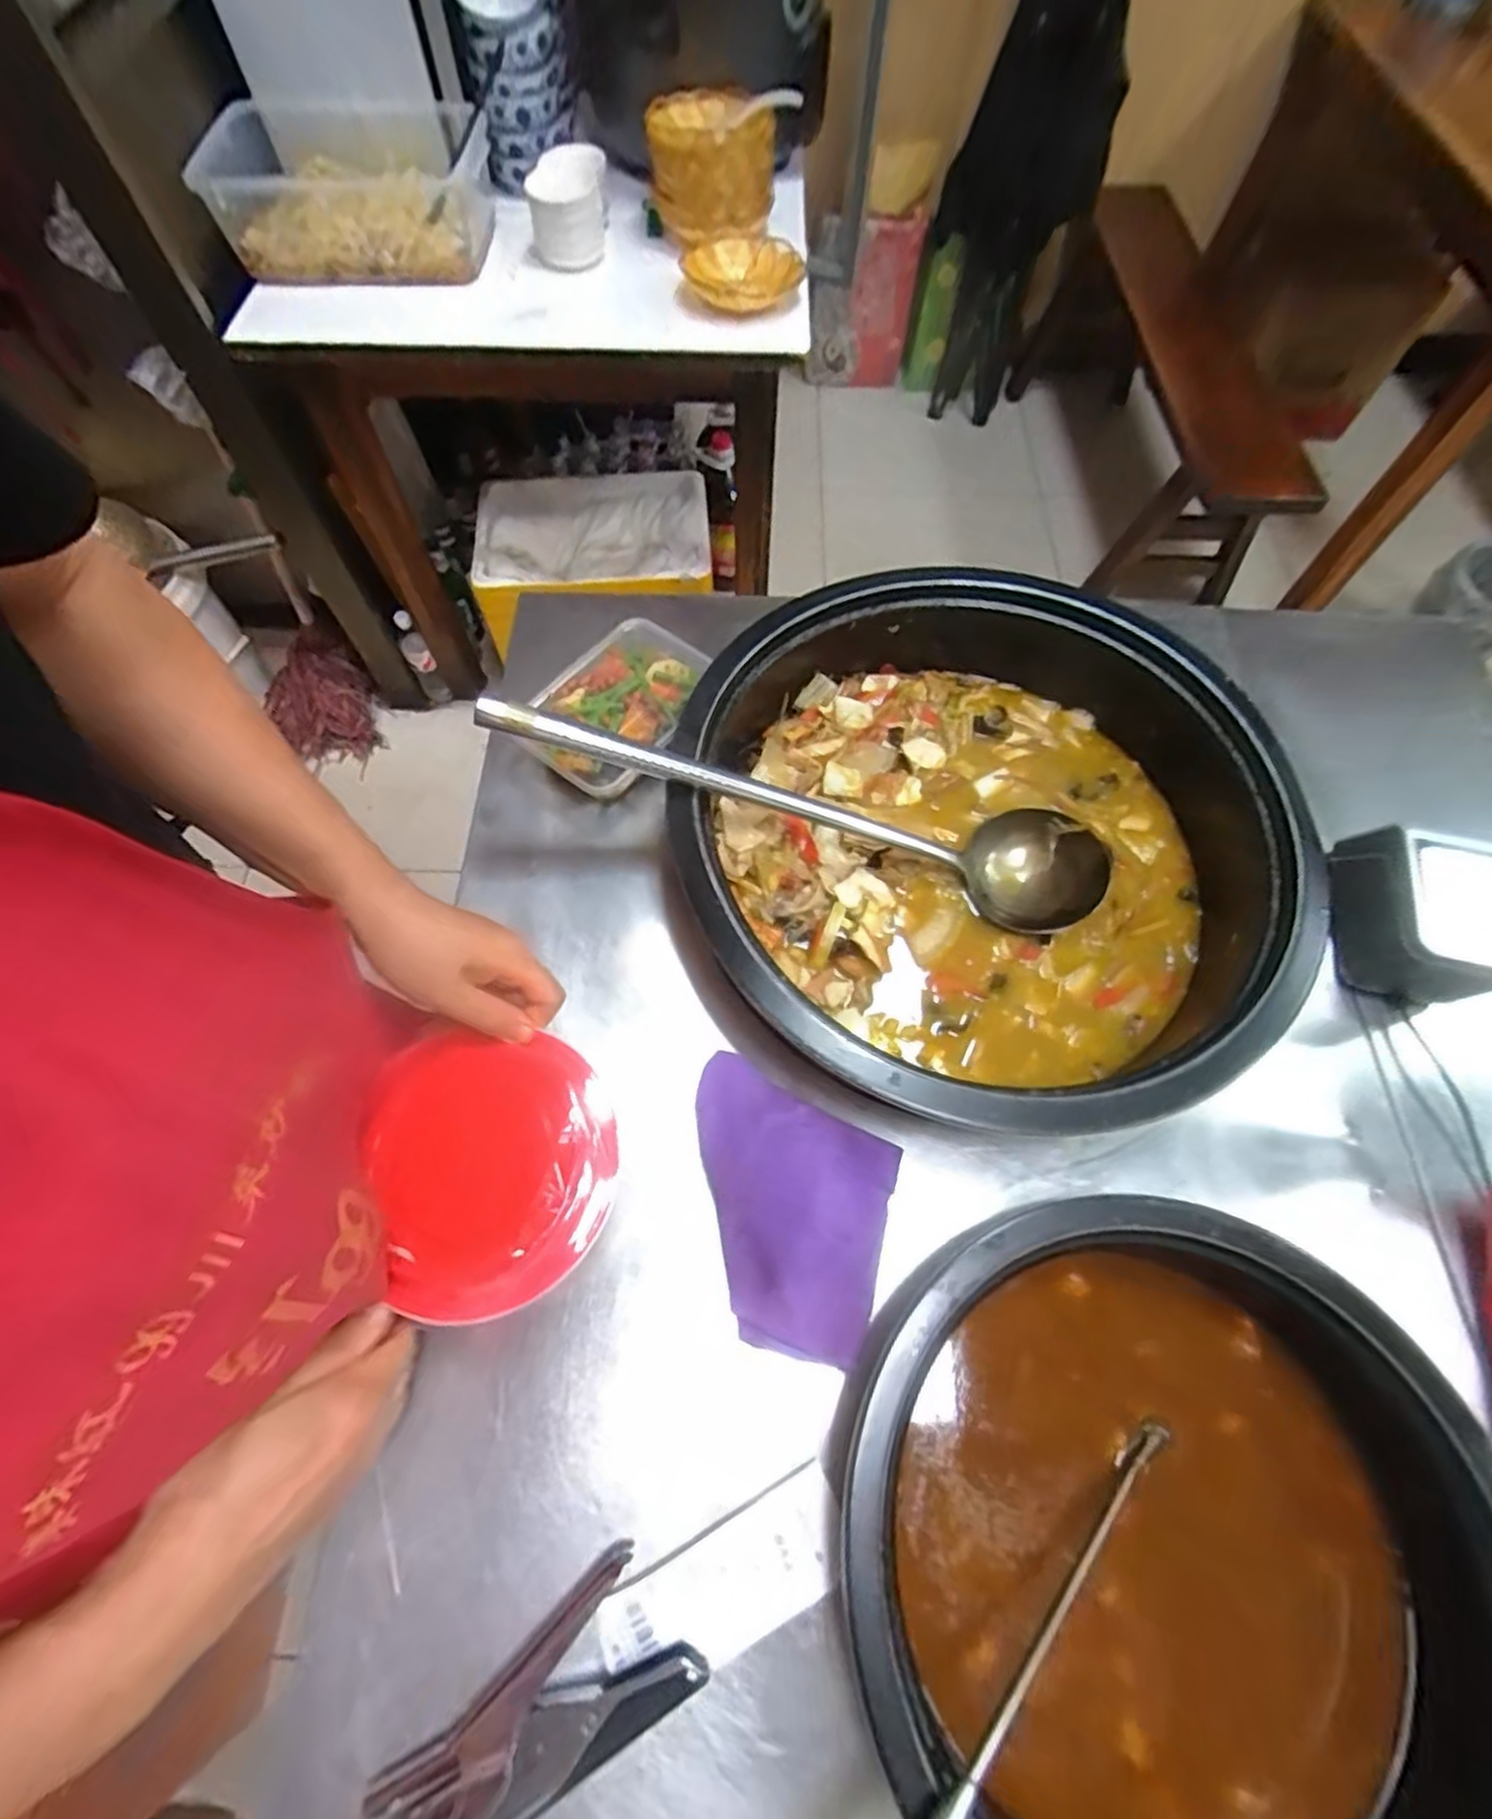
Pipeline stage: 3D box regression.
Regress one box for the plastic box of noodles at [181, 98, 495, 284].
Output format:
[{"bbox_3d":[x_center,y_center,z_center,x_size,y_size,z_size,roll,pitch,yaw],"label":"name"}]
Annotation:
[{"bbox_3d":[-0.557,-1.029,1.051,0.345,0.117,0.231,1,65,0],"label":"plastic box of noodles"}]

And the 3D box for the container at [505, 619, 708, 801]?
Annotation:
[{"bbox_3d":[-0.111,-0.174,0.646,0.120,0.048,0.174,28,68,12],"label":"container"}]

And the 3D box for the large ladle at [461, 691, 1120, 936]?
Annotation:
[{"bbox_3d":[0.056,-0.085,0.600,0.524,0.067,0.117,16,64,-15],"label":"large ladle"}]

